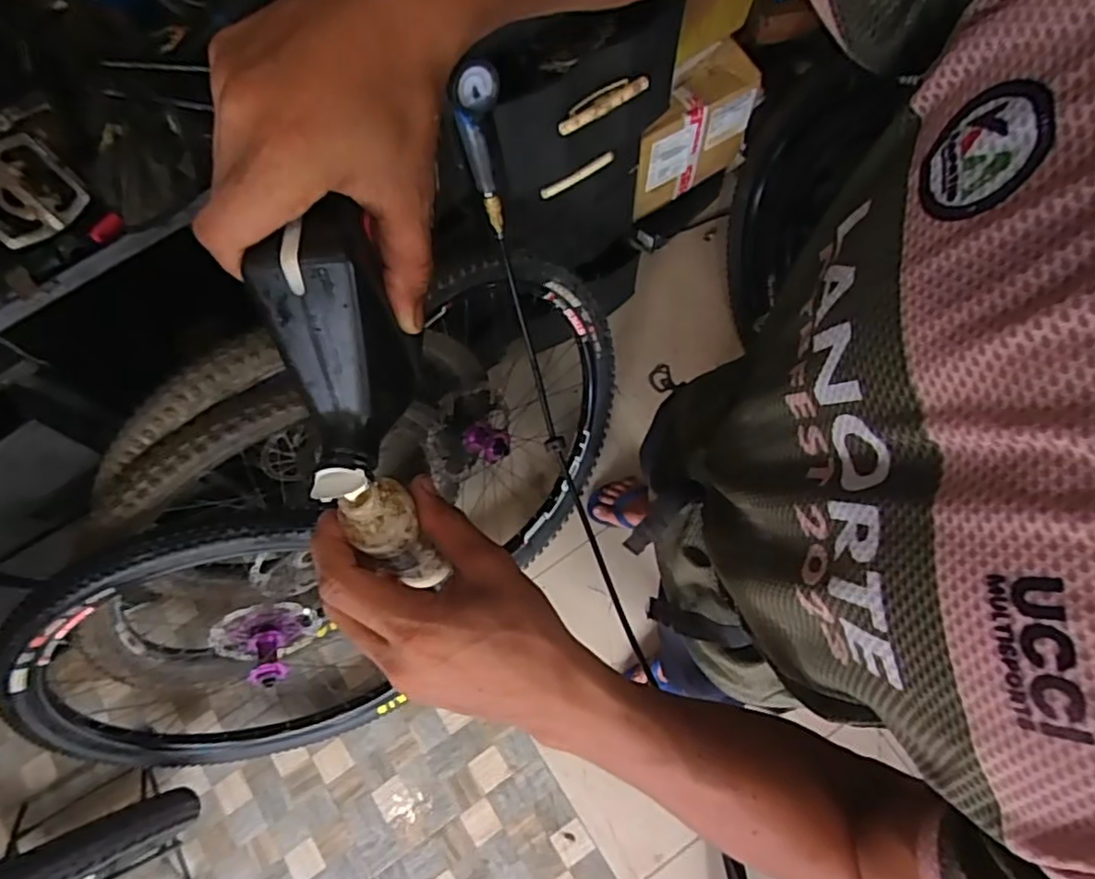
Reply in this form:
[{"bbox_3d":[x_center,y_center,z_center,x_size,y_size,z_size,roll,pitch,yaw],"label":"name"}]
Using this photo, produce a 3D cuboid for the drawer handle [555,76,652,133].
[{"bbox_3d":[0.075,-0.463,0.901,0.139,0.025,0.023,-30,74,-7],"label":"drawer handle"}]

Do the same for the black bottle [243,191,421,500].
[{"bbox_3d":[-0.095,-0.043,0.309,0.048,0.064,0.123,6,109,27],"label":"black bottle"}]

